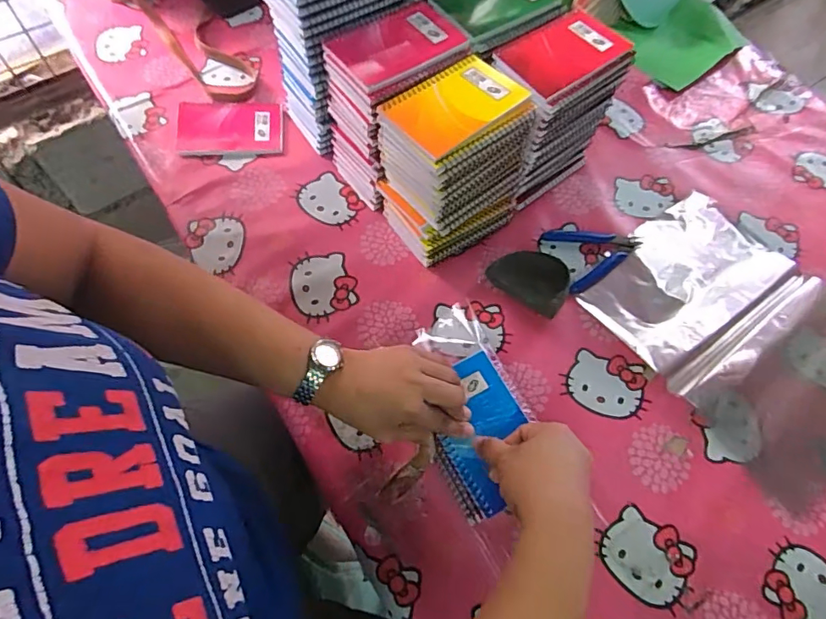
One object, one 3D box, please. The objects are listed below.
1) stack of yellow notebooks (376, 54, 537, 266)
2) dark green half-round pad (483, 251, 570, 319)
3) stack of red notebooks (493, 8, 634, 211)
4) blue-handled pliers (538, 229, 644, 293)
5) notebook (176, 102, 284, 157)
[{"bbox_3d":[0.043,-0.155,0.551,0.135,0.172,0.104,-34,69,-18],"label":"stack of yellow notebooks"},{"bbox_3d":[0.138,-0.037,0.582,0.090,0.028,0.063,34,66,14],"label":"dark green half-round pad"},{"bbox_3d":[0.151,-0.228,0.593,0.138,0.174,0.093,-36,70,-19],"label":"stack of red notebooks"},{"bbox_3d":[0.225,-0.072,0.612,0.115,0.006,0.088,-17,65,-11],"label":"blue-handled pliers"},{"bbox_3d":[-0.243,-0.240,0.665,0.134,0.013,0.088,-3,63,-4],"label":"notebook"}]

